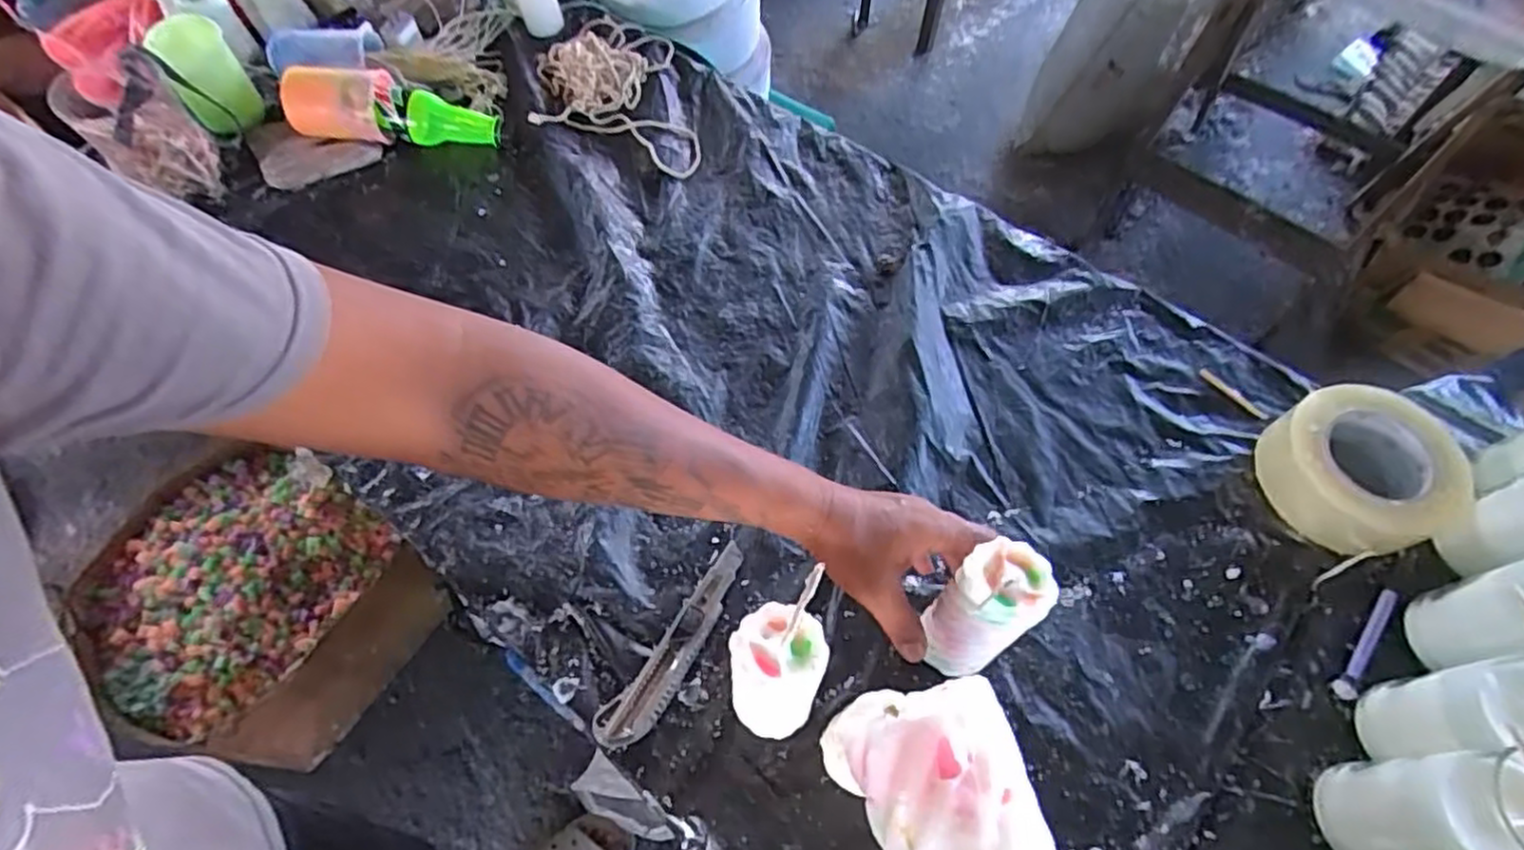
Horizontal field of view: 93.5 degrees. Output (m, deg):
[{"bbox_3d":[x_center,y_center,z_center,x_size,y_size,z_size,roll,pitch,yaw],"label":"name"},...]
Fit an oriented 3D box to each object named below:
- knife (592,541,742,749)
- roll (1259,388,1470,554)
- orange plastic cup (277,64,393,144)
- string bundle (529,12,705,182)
[{"bbox_3d":[-0.059,0.158,0.519,0.032,0.014,0.163,30,62,16],"label":"knife"},{"bbox_3d":[0.469,0.036,0.566,0.120,0.060,0.124,0,58,-1],"label":"roll"},{"bbox_3d":[-0.454,-0.342,0.773,0.106,0.077,0.062,6,60,5],"label":"orange plastic cup"},{"bbox_3d":[-0.175,-0.388,0.815,0.168,0.053,0.275,-10,59,-7],"label":"string bundle"}]

